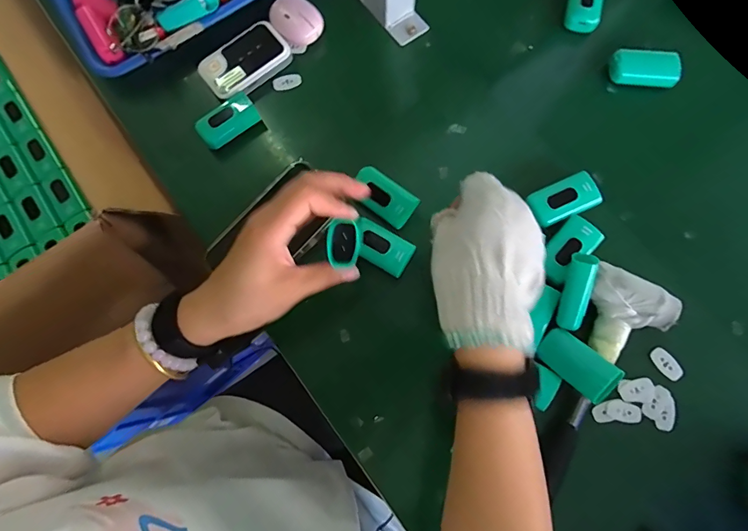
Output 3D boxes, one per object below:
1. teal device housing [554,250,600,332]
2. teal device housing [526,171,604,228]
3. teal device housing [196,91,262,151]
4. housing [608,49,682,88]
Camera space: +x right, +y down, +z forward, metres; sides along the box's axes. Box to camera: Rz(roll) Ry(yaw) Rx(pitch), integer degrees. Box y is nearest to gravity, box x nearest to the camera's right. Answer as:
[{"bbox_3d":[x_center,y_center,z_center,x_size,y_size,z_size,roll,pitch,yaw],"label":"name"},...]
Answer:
[{"bbox_3d":[0.182,0.024,0.365,0.019,0.018,0.069,10,105,3],"label":"teal device housing"},{"bbox_3d":[0.189,-0.066,0.403,0.065,0.012,0.036,-24,79,-4],"label":"teal device housing"},{"bbox_3d":[-0.160,-0.158,0.447,0.066,0.019,0.035,-37,80,-7],"label":"teal device housing"},{"bbox_3d":[0.295,-0.215,0.447,0.071,0.018,0.036,5,78,2],"label":"housing"}]

